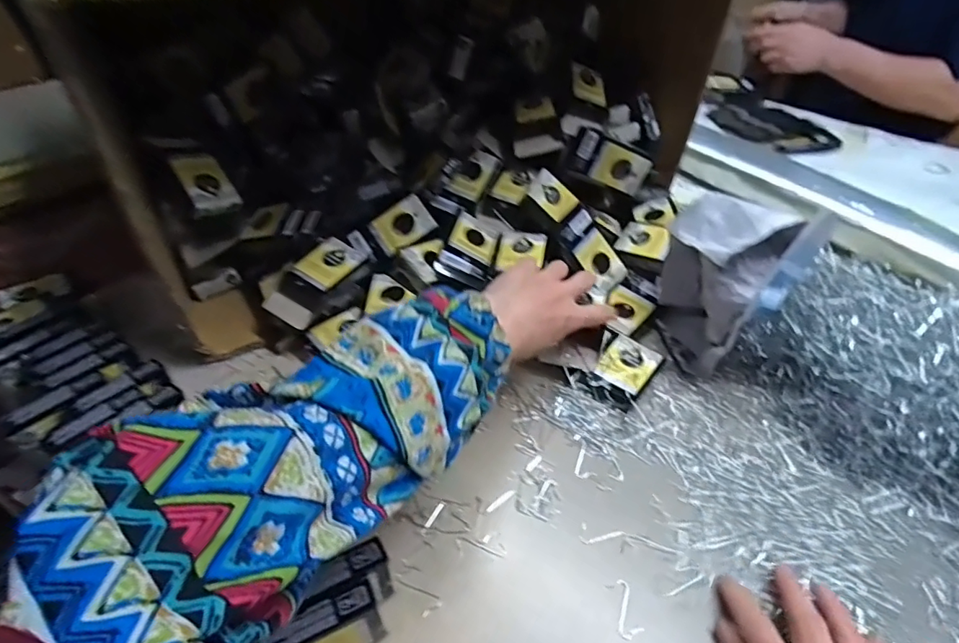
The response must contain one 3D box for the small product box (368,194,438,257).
[{"bbox_3d":[-0.082,-0.103,0.561,0.064,0.016,0.045,-37,92,-6],"label":"small product box"}]

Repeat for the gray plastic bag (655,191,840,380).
[{"bbox_3d":[0.221,-0.043,0.479,0.113,0.140,0.117,24,49,18],"label":"gray plastic bag"}]

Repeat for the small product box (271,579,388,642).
[{"bbox_3d":[-0.093,0.192,0.313,0.071,0.055,0.019,-23,51,-23],"label":"small product box"}]

